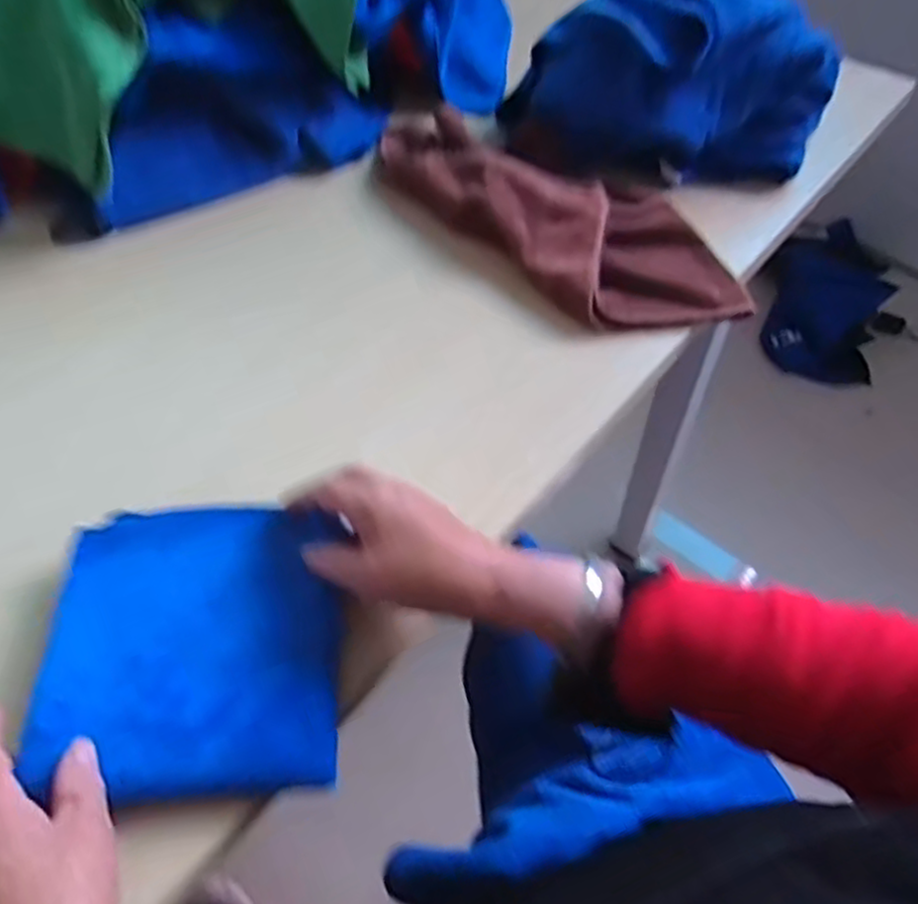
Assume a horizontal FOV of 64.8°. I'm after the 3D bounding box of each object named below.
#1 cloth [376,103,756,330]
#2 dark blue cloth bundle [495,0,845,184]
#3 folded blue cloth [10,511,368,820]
[{"bbox_3d":[0.076,-0.231,0.648,0.158,0.045,0.383,-35,61,-21],"label":"cloth"},{"bbox_3d":[0.196,-0.346,0.668,0.288,0.123,0.149,-5,55,-2],"label":"dark blue cloth bundle"},{"bbox_3d":[-0.151,0.101,0.417,0.166,0.032,0.174,-4,53,0],"label":"folded blue cloth"}]

